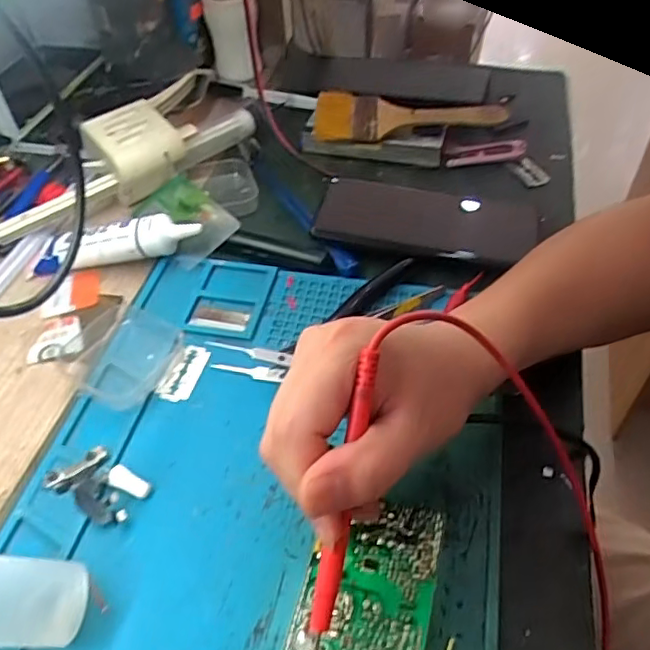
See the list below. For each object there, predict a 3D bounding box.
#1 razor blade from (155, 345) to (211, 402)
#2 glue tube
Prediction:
[{"bbox_3d":[-0.087,0.029,0.375,0.022,0.006,0.041,13,54,14],"label":"razor blade"},{"bbox_3d":[-0.156,-0.060,0.441,0.135,0.024,0.033,-8,46,13],"label":"glue tube"}]

